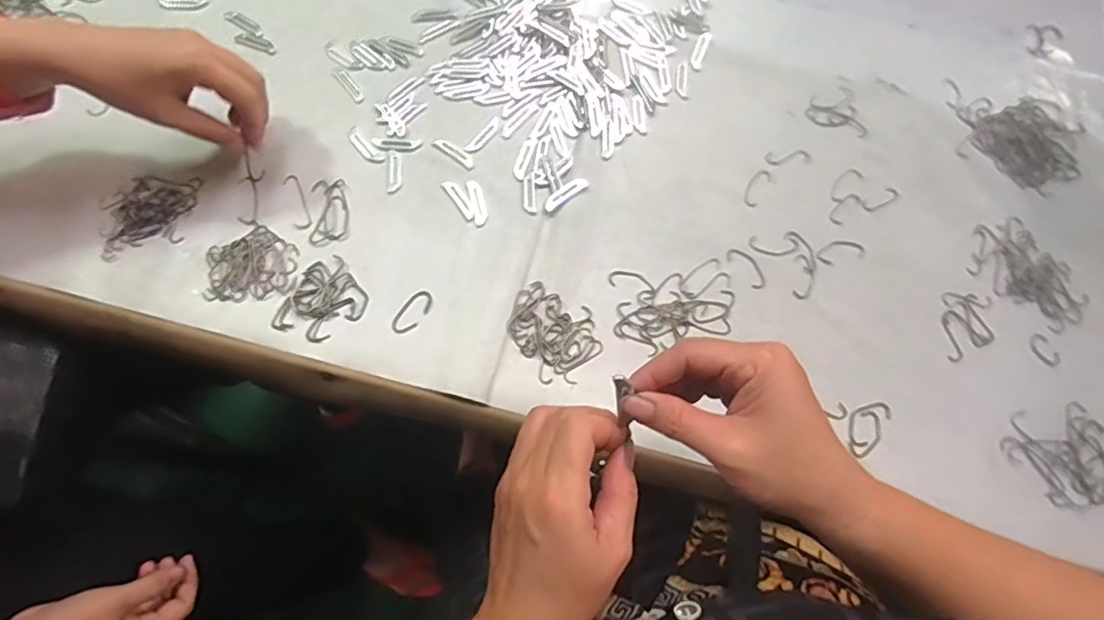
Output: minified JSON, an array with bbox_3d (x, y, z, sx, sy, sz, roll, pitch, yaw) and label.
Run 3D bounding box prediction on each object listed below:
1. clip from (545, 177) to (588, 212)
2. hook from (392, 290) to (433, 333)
[{"bbox_3d":[0.012,-0.098,0.491,0.044,0.004,0.012,-37,77,-13],"label":"clip"},{"bbox_3d":[-0.108,0.001,0.453,0.020,0.004,0.039,35,74,9],"label":"hook"}]

